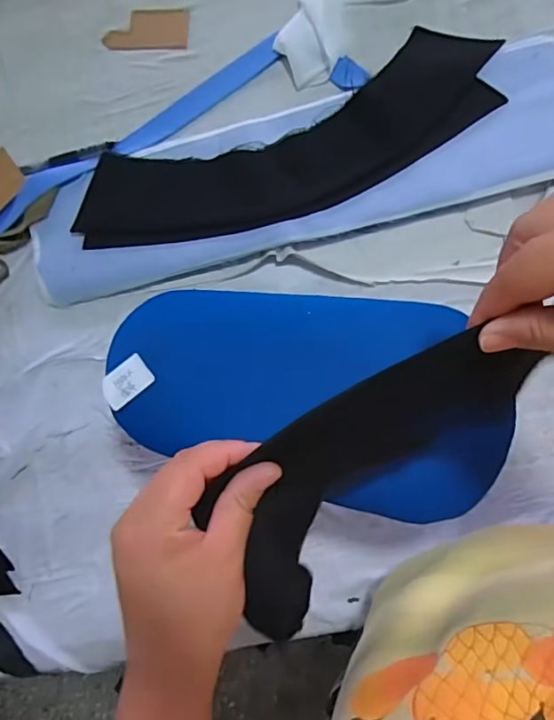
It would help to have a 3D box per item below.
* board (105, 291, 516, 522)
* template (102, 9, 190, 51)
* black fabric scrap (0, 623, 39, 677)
[{"bbox_3d":[0.020,0.016,0.360,0.265,0.040,0.130,14,89,9],"label":"board"},{"bbox_3d":[-0.128,-0.325,0.514,0.086,0.005,0.040,5,86,8],"label":"template"},{"bbox_3d":[-0.258,0.273,0.488,0.075,0.004,0.032,43,92,9],"label":"black fabric scrap"}]

